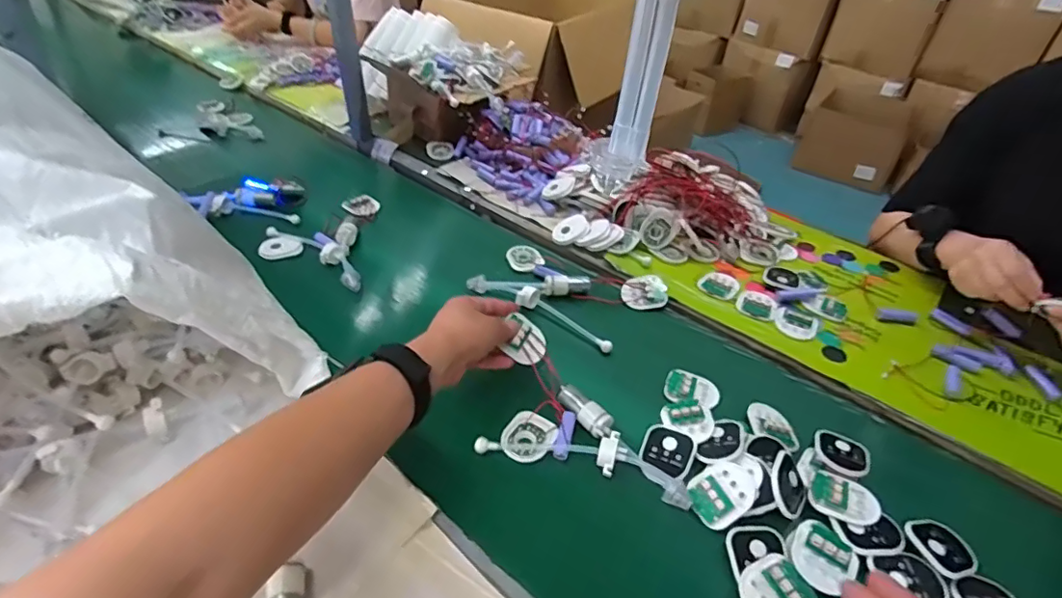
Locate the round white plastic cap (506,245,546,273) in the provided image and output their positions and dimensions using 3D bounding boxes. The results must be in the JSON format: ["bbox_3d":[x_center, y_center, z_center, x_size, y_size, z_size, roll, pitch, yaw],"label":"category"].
[{"bbox_3d":[-0.010,-0.059,0.785,0.048,0.010,0.063,-11,42,-16],"label":"round white plastic cap"}]

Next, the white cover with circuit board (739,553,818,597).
[{"bbox_3d":[0.191,0.230,0.423,0.050,0.009,0.050,-32,45,-4],"label":"white cover with circuit board"}]

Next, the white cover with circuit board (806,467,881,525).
[{"bbox_3d":[0.285,0.180,0.489,0.058,0.008,0.047,23,44,22],"label":"white cover with circuit board"}]

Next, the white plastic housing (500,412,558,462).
[{"bbox_3d":[-0.003,0.136,0.531,0.049,0.011,0.051,18,42,17],"label":"white plastic housing"}]

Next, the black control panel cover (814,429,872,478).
[{"bbox_3d":[0.310,0.152,0.538,0.051,0.007,0.052,22,43,21],"label":"black control panel cover"}]

